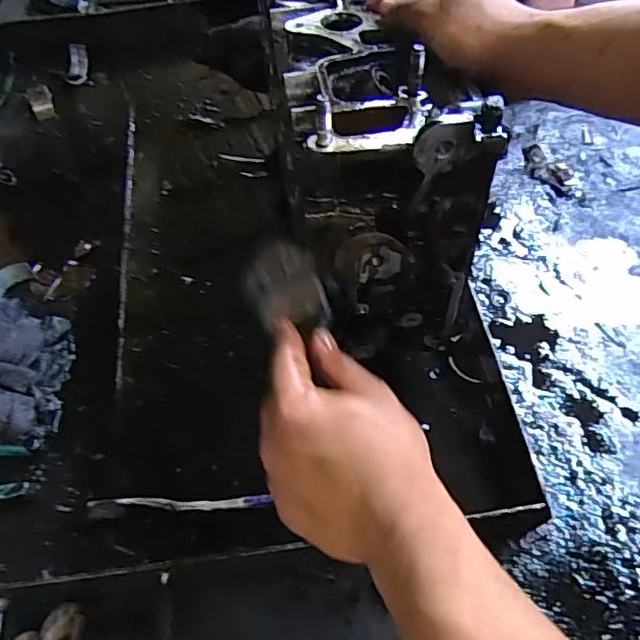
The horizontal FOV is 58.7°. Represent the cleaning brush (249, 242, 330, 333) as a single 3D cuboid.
[{"bbox_3d":[-0.024,-0.020,0.386,0.046,0.017,0.063,-24,78,11],"label":"cleaning brush"}]

